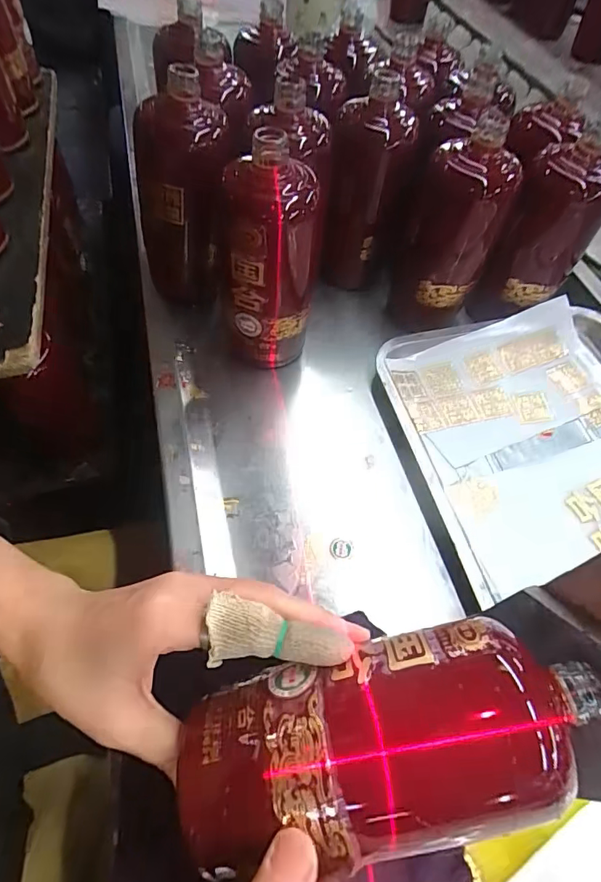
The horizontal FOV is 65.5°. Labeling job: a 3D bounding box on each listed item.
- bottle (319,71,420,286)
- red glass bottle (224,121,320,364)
[{"bbox_3d":[0.063,-0.240,0.462,0.075,0.167,0.083,10,57,4],"label":"bottle"},{"bbox_3d":[-0.028,-0.141,0.387,0.076,0.179,0.065,3,57,-1],"label":"red glass bottle"}]

